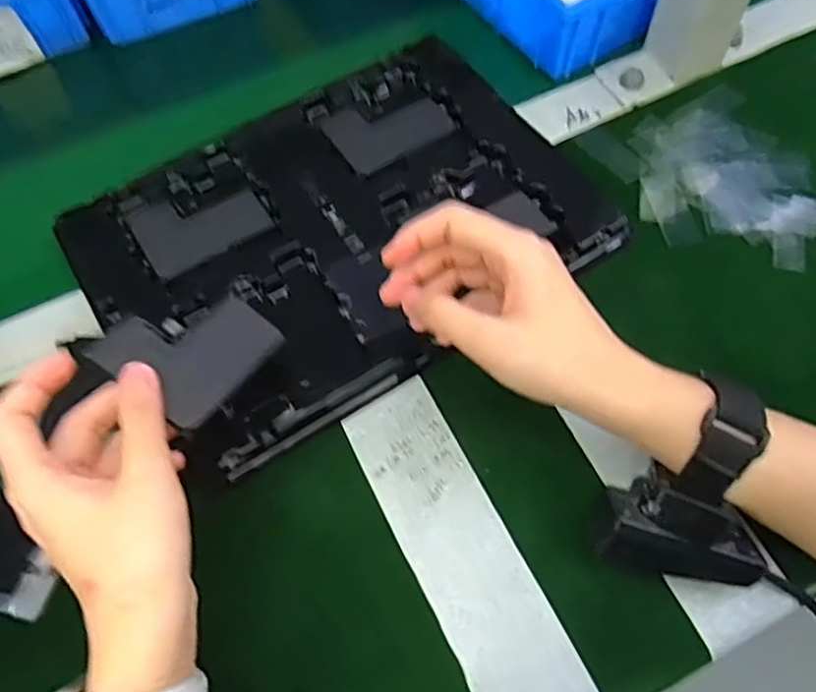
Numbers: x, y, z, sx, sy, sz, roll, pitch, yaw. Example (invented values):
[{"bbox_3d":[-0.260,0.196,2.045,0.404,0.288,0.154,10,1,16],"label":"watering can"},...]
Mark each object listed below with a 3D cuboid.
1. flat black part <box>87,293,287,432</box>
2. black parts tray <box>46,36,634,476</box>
[{"bbox_3d":[-0.107,-0.001,0.339,0.060,0.008,0.075,44,58,-6],"label":"flat black part"},{"bbox_3d":[-0.044,-0.076,0.423,0.294,0.021,0.217,-31,65,-12],"label":"black parts tray"}]

